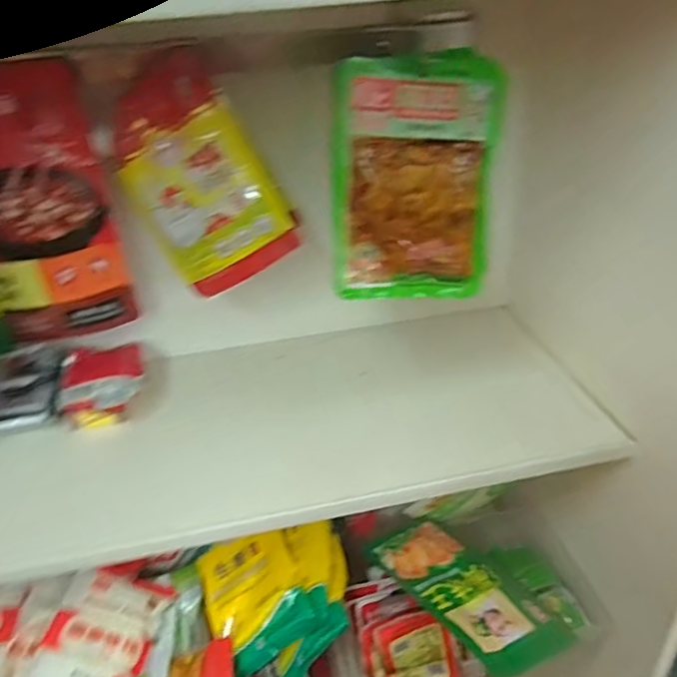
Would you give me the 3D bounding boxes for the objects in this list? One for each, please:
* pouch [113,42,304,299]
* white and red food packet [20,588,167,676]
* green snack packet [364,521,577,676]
[{"bbox_3d":[-0.141,-0.155,0.585,0.135,0.212,0.030,-26,16,14],"label":"pouch"},{"bbox_3d":[-0.260,0.343,0.616,0.117,0.025,0.145,18,50,-4],"label":"white and red food packet"},{"bbox_3d":[0.143,0.282,0.670,0.134,0.023,0.203,-6,30,-37],"label":"green snack packet"}]

